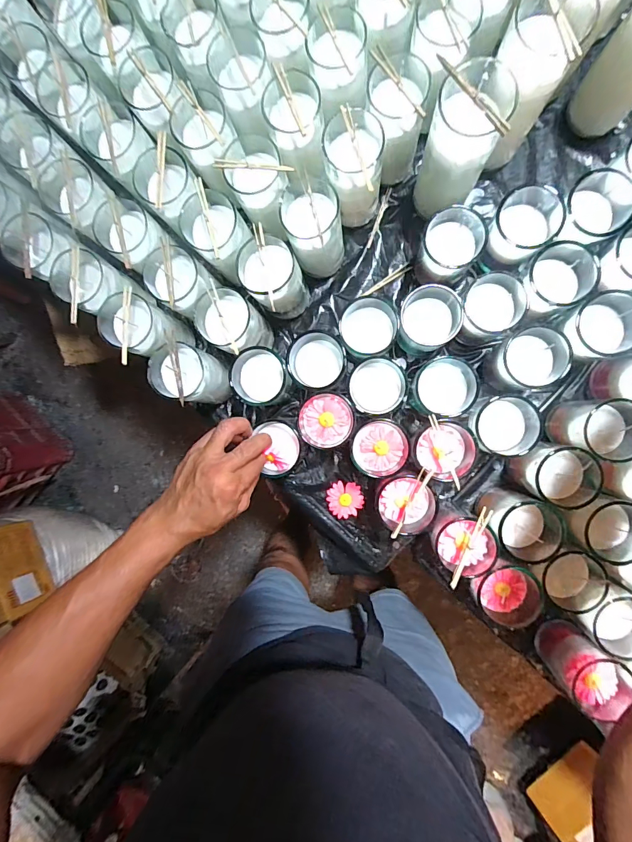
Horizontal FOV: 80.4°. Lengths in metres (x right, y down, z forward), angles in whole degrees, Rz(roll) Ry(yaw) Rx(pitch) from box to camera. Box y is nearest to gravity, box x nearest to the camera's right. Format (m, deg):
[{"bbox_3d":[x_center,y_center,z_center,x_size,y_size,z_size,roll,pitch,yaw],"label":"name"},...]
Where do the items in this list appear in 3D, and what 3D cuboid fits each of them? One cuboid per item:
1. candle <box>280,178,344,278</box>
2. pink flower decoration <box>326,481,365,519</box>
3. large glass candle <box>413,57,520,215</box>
[{"bbox_3d":[0.002,-0.235,0.476,0.067,0.124,0.068,-12,90,6],"label":"candle"},{"bbox_3d":[0.043,0.114,0.545,0.053,0.014,0.052,6,92,5],"label":"pink flower decoration"},{"bbox_3d":[0.162,-0.310,0.428,0.074,0.177,0.086,23,94,5],"label":"large glass candle"}]

